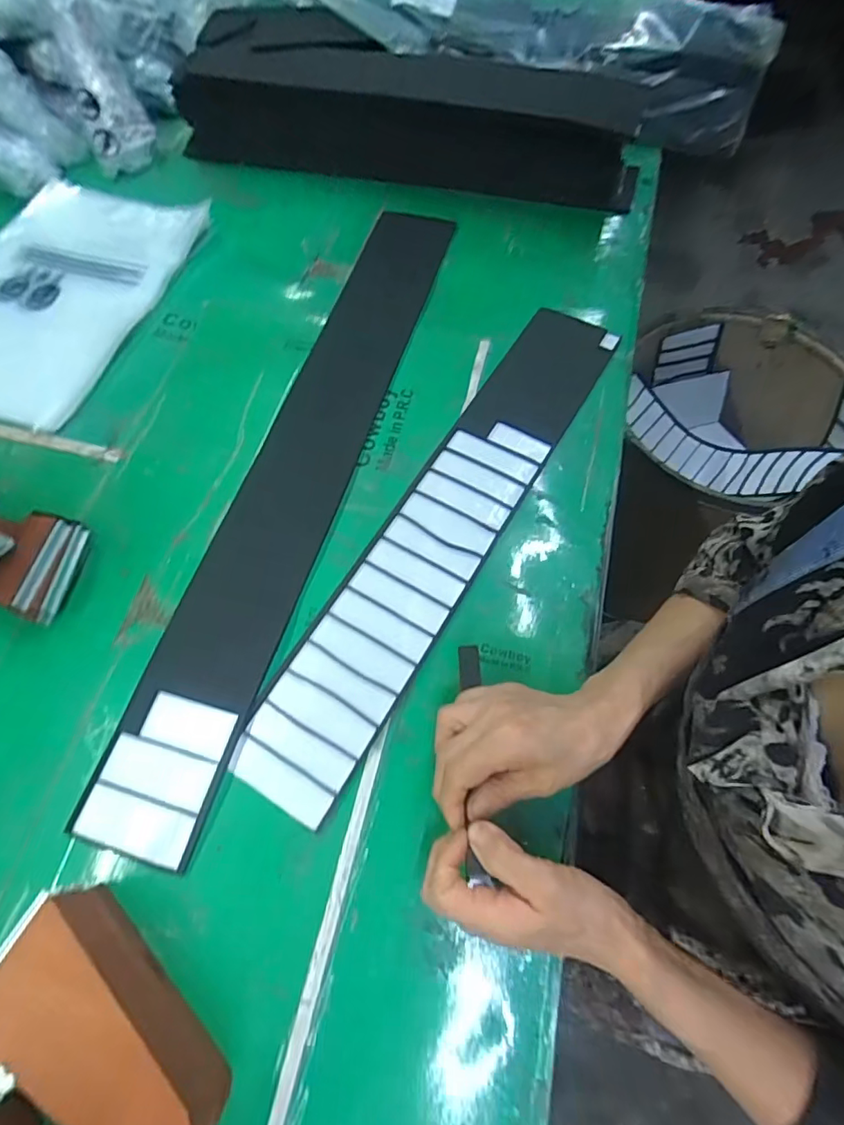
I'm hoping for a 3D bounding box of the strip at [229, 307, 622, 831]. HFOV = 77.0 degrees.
[{"bbox_3d":[0.029,-0.045,0.490,0.090,0.012,0.549,28,69,16],"label":"strip"}]

